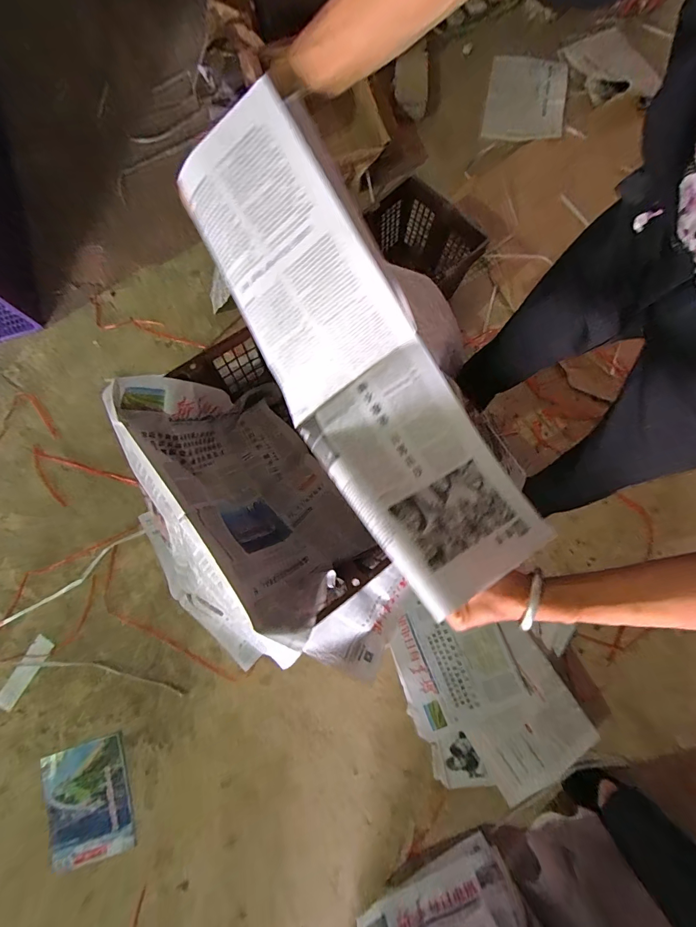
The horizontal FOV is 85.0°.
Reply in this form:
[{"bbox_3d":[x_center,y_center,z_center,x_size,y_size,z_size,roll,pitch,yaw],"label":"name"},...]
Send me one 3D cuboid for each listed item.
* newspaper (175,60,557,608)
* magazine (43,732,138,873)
[{"bbox_3d":[0.014,-0.098,0.407,0.165,0.117,0.482,-33,96,-7],"label":"newspaper"},{"bbox_3d":[-0.654,0.852,0.957,0.198,0.011,0.260,-17,77,-6],"label":"magazine"}]

